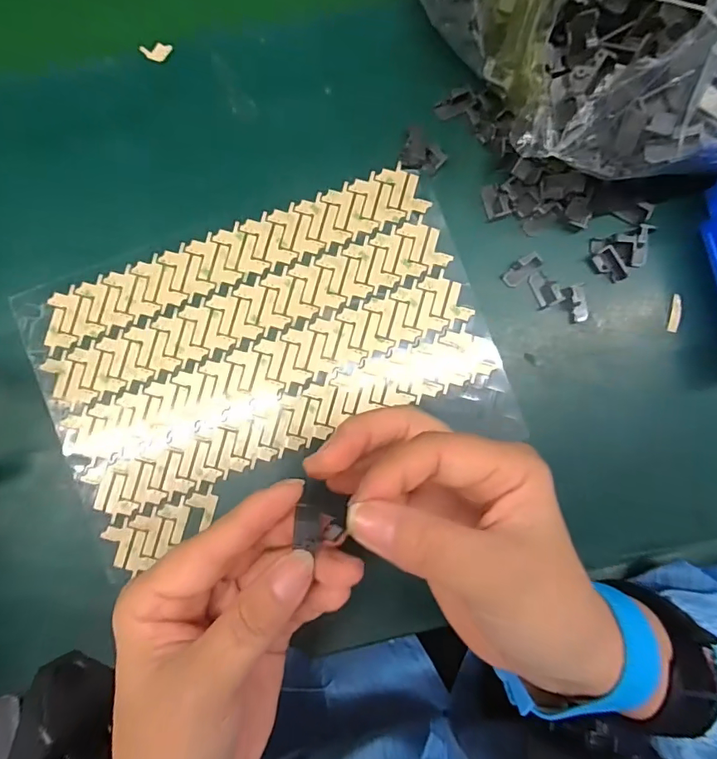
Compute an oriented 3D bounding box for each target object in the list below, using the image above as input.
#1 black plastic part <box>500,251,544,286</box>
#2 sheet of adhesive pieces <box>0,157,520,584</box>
[{"bbox_3d":[0.093,-0.062,0.268,0.022,0.009,0.011,-41,90,-2],"label":"black plastic part"},{"bbox_3d":[-0.050,-0.010,0.269,0.243,0.004,0.159,-20,89,-2],"label":"sheet of adhesive pieces"}]

